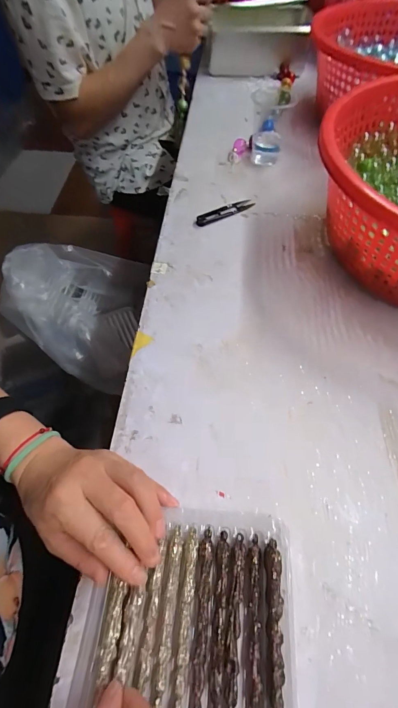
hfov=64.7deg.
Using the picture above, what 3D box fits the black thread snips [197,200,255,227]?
[{"bbox_3d":[0.041,-0.224,0.494,0.100,0.010,0.025,-21,61,-12],"label":"black thread snips"}]

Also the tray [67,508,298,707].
[{"bbox_3d":[-0.007,0.212,0.223,0.152,0.026,0.178,4,59,2],"label":"tray"}]

